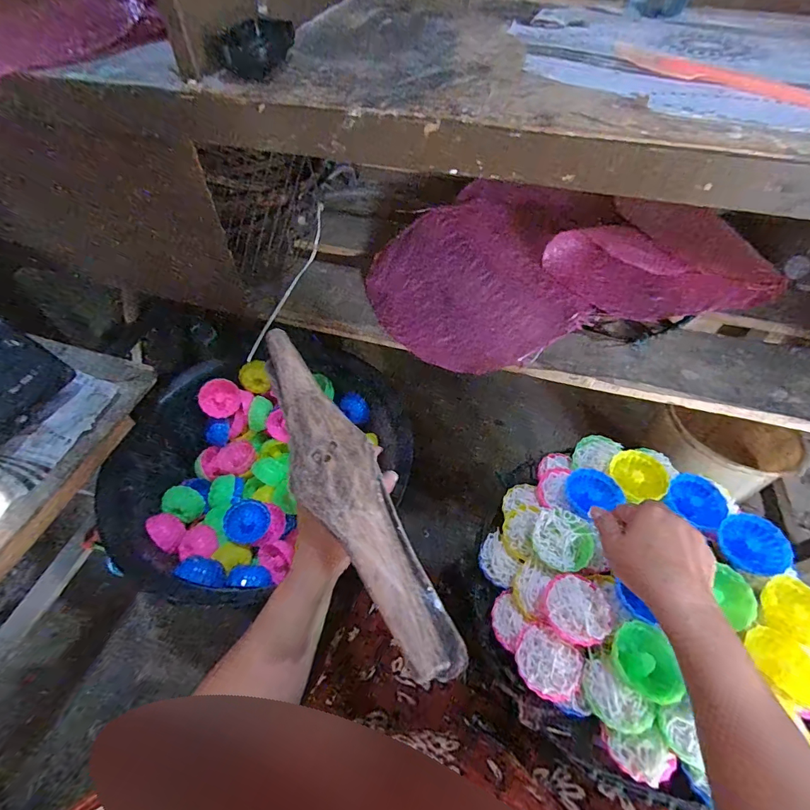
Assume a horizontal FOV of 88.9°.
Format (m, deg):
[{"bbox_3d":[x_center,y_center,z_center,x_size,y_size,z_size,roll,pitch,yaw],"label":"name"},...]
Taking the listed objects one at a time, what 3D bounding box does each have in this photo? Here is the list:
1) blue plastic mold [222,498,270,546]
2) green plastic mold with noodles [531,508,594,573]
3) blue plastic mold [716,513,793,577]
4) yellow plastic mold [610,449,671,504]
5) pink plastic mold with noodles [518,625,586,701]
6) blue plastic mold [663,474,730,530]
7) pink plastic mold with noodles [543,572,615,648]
[{"bbox_3d":[-0.226,0.168,0.591,0.058,0.027,0.060,28,57,-10],"label":"blue plastic mold"},{"bbox_3d":[0.164,0.137,0.424,0.060,0.022,0.060,0,52,0],"label":"green plastic mold with noodles"},{"bbox_3d":[0.361,0.146,0.431,0.058,0.022,0.058,-9,61,17],"label":"blue plastic mold"},{"bbox_3d":[0.273,0.082,0.481,0.050,0.020,0.061,-21,55,-15],"label":"yellow plastic mold"},{"bbox_3d":[0.132,0.234,0.374,0.057,0.012,0.052,0,52,0],"label":"pink plastic mold with noodles"},{"bbox_3d":[0.329,0.108,0.471,0.057,0.025,0.050,32,78,20],"label":"blue plastic mold"},{"bbox_3d":[0.161,0.193,0.389,0.059,0.025,0.059,0,52,0],"label":"pink plastic mold with noodles"}]

